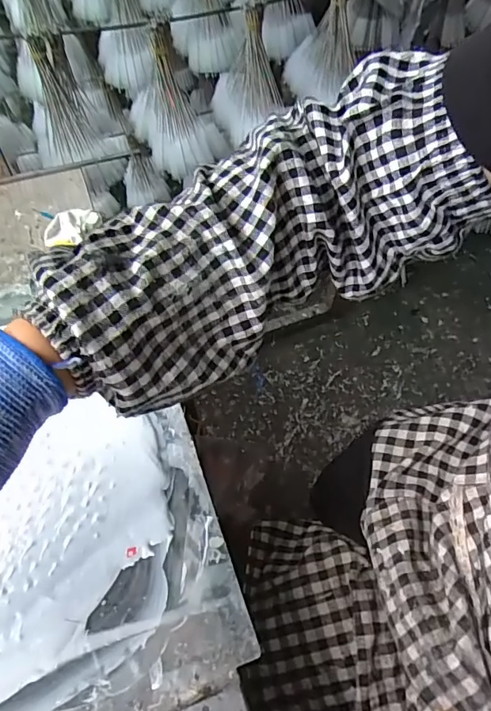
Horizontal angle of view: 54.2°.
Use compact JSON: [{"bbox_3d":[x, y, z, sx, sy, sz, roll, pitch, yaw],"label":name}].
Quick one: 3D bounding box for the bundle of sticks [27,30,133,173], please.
[{"bbox_3d":[-0.245,-0.354,0.671,0.121,0.168,0.074,-27,62,-16],"label":"bundle of sticks"}]

